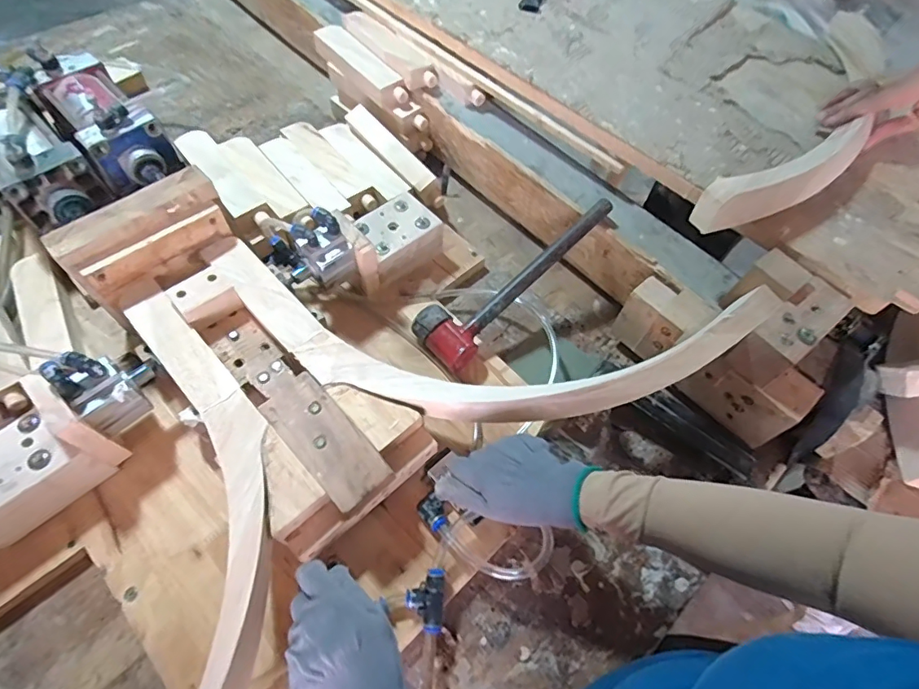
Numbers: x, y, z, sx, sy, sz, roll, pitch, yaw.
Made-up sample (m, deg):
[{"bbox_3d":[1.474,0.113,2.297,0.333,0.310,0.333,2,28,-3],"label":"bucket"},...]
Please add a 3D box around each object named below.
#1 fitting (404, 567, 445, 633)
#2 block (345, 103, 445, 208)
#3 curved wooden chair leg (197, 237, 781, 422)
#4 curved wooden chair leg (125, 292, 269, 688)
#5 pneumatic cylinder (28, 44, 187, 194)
[{"bbox_3d":[-0.033,0.241,0.474,0.034,0.024,0.053,4,62,3],"label":"fitting"},{"bbox_3d":[-0.093,-0.277,0.729,0.037,0.033,0.200,-47,70,11],"label":"block"},{"bbox_3d":[0.008,-0.010,0.521,0.596,0.036,0.165,10,60,1],"label":"curved wooden chair leg"},{"bbox_3d":[-0.241,0.192,0.374,0.163,0.072,0.596,-4,61,-6],"label":"curved wooden chair leg"},{"bbox_3d":[-0.467,-0.300,0.662,0.087,0.086,0.221,-37,70,-22],"label":"pneumatic cylinder"}]

